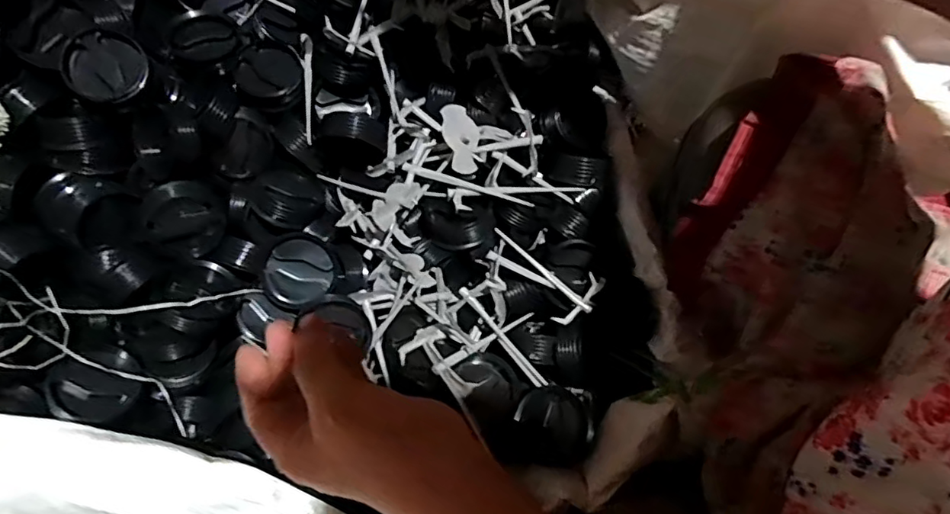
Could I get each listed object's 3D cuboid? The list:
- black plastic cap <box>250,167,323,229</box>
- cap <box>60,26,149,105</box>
[{"bbox_3d":[-0.183,-0.062,0.529,0.067,0.022,0.067,15,52,-19],"label":"black plastic cap"},{"bbox_3d":[-0.331,-0.171,0.483,0.061,0.021,0.070,20,65,-33],"label":"cap"}]

